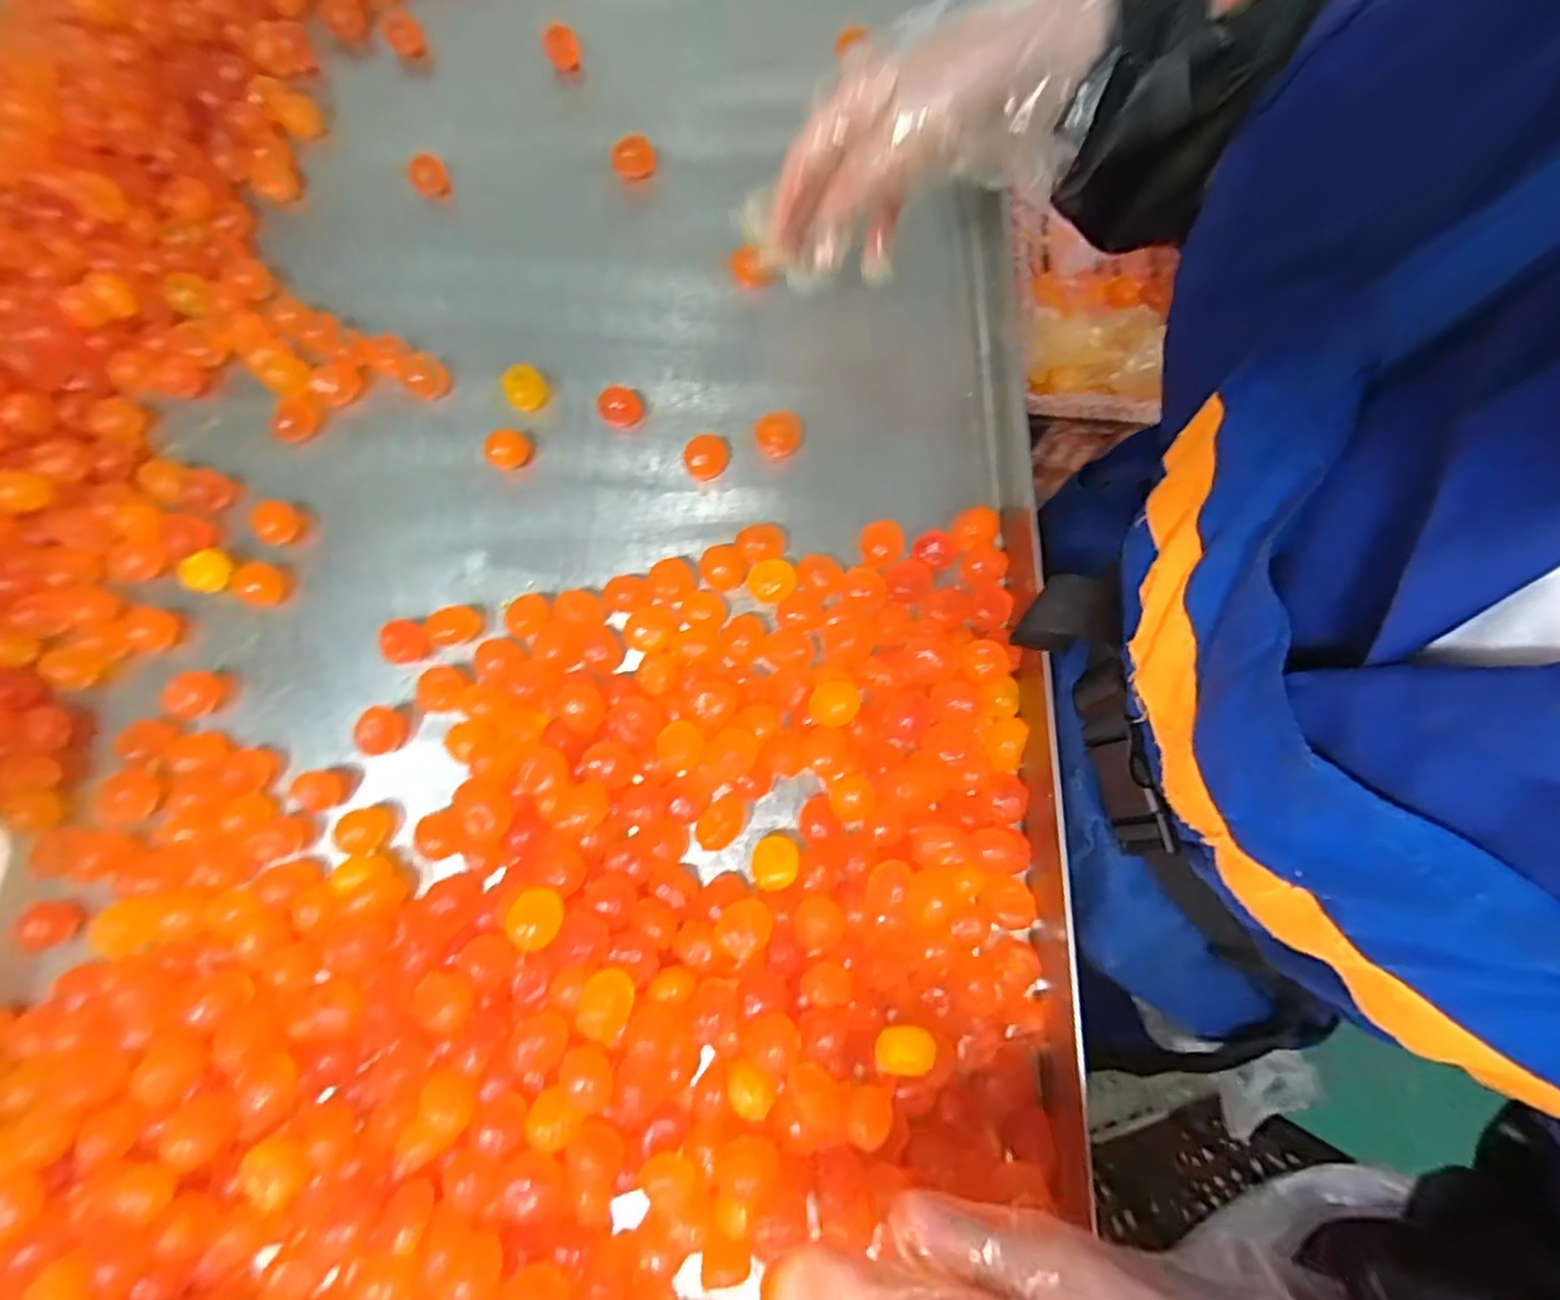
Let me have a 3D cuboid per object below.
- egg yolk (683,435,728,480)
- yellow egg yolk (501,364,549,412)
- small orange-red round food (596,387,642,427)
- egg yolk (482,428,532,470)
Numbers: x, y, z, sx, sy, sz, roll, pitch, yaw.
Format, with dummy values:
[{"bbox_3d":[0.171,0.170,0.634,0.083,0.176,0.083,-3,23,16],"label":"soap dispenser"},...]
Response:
[{"bbox_3d":[-0.044,-0.114,0.416,0.025,0.014,0.023,0,76,0],"label":"egg yolk"},{"bbox_3d":[-0.154,-0.159,0.426,0.024,0.015,0.025,0,76,0],"label":"yellow egg yolk"},{"bbox_3d":[-0.097,-0.146,0.421,0.025,0.015,0.019,-19,77,-5],"label":"small orange-red round food"},{"bbox_3d":[-0.163,-0.119,0.418,0.027,0.015,0.019,-7,76,-2],"label":"egg yolk"}]

